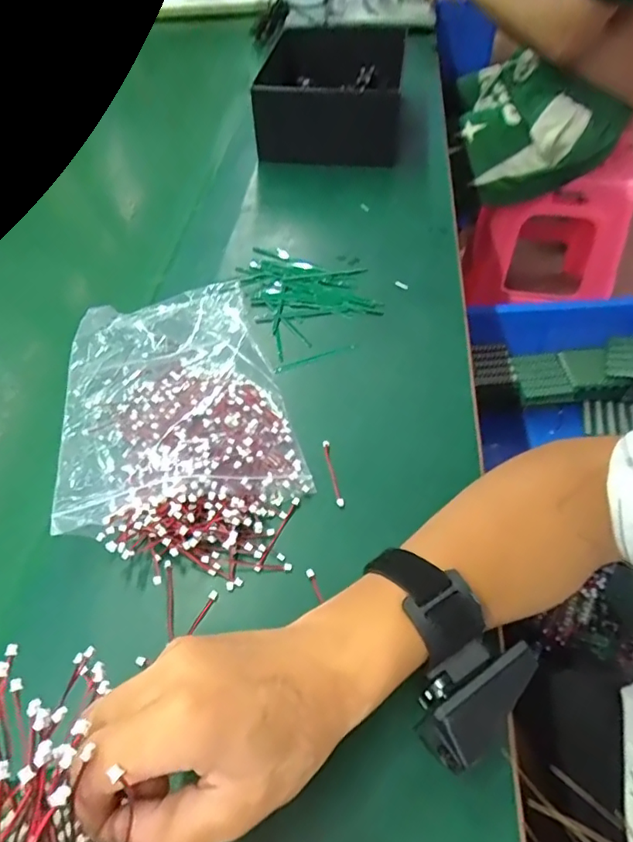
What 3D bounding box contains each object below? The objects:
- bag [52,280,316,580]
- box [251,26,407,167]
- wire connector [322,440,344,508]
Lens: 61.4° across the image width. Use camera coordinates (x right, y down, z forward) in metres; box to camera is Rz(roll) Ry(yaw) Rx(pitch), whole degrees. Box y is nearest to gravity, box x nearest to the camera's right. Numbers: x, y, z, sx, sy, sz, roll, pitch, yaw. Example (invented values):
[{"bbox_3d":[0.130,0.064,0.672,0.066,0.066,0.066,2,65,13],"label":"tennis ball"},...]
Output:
[{"bbox_3d":[-0.112,-0.014,0.420,0.163,0.032,0.275,-17,51,-9],"label":"bag"},{"bbox_3d":[0.019,-0.436,0.716,0.169,0.086,0.220,1,51,4],"label":"box"},{"bbox_3d":[0.012,0.038,0.389,0.005,0.005,0.056,-11,51,-4],"label":"wire connector"}]

